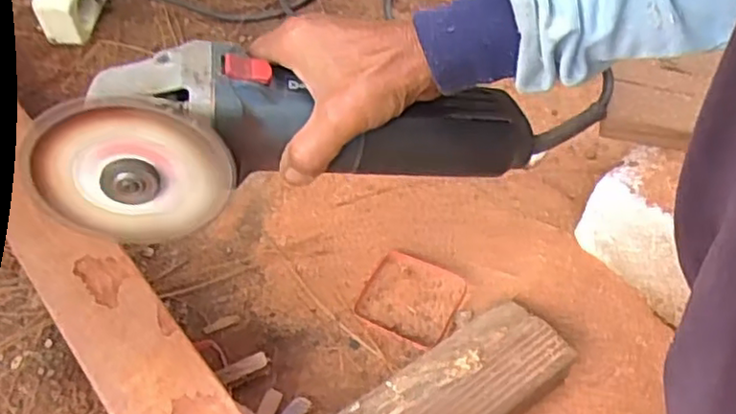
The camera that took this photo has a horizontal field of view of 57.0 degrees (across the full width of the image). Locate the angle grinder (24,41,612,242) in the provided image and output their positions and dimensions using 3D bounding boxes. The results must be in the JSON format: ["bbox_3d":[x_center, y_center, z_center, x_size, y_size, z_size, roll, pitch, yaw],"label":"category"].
[{"bbox_3d":[-0.012,-0.045,0.410,0.337,0.081,0.085,-4,54,-18],"label":"angle grinder"}]

